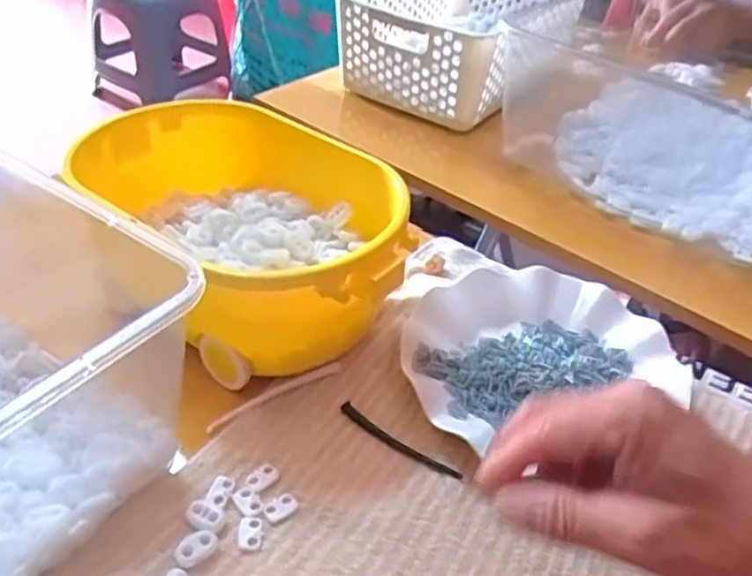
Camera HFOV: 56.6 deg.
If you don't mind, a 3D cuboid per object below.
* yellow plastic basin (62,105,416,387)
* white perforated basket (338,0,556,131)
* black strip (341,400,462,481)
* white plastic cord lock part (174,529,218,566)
[{"bbox_3d":[-0.091,-0.032,0.487,0.204,0.115,0.209,0,38,0],"label":"yellow plastic basin"},{"bbox_3d":[0.098,-0.311,0.838,0.202,0.102,0.311,23,42,21],"label":"white perforated basket"},{"bbox_3d":[0.013,0.093,0.421,0.086,0.008,0.008,27,44,25],"label":"black strip"},{"bbox_3d":[-0.093,0.134,0.360,0.022,0.008,0.013,-24,47,-31],"label":"white plastic cord lock part"}]

